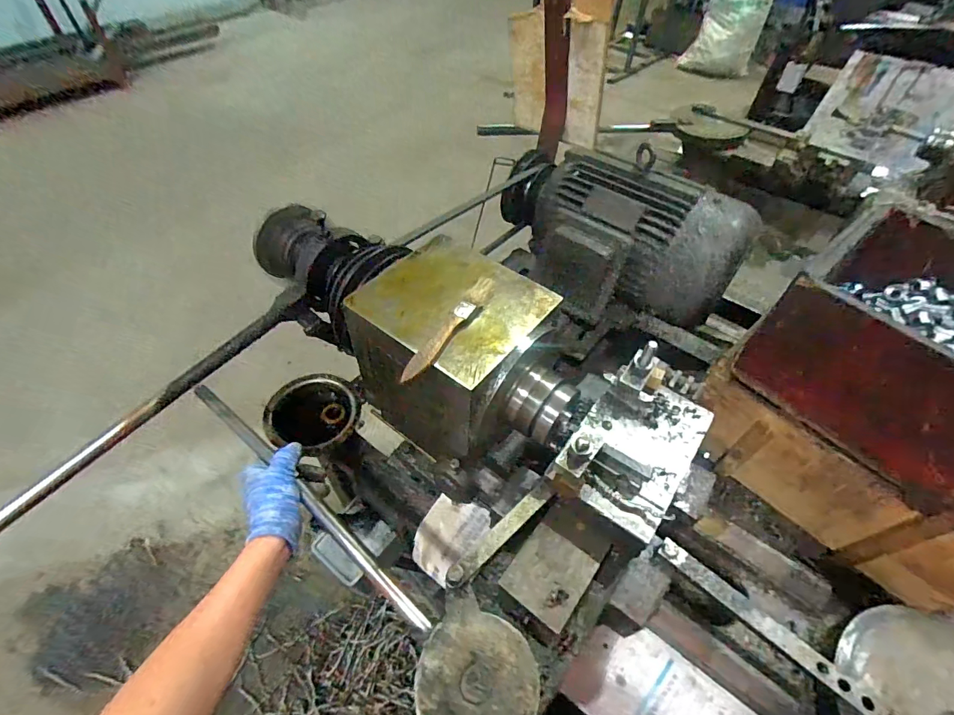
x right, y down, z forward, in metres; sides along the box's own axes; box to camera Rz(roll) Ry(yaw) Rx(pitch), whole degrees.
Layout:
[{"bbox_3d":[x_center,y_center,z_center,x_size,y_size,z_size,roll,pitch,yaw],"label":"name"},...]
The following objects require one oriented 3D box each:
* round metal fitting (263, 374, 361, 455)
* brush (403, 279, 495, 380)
[{"bbox_3d":[-0.242,0.077,0.648,0.126,0.039,0.129,1,51,-2],"label":"round metal fitting"},{"bbox_3d":[-0.025,-0.031,0.425,0.020,0.014,0.146,27,55,18],"label":"brush"}]

